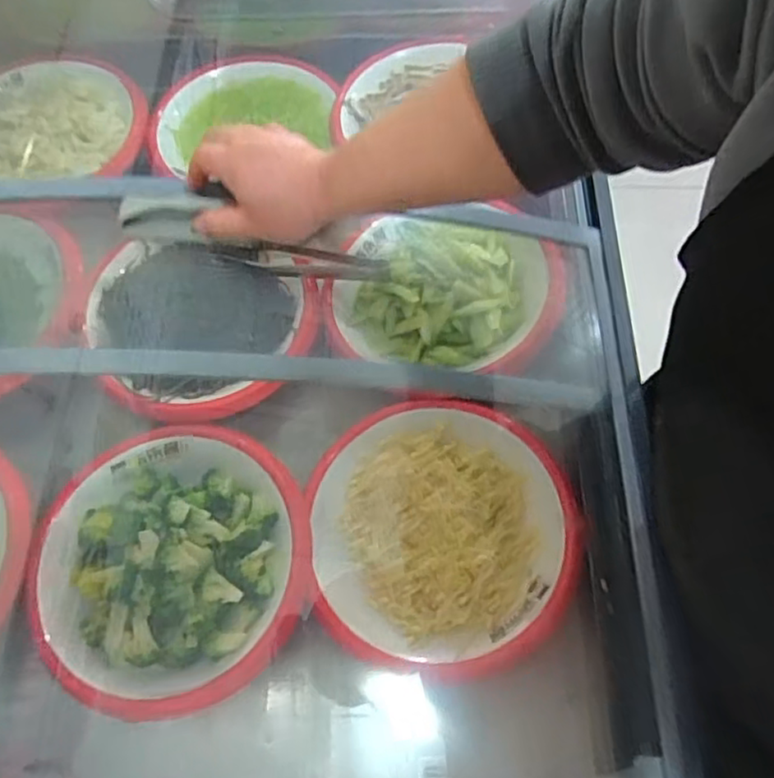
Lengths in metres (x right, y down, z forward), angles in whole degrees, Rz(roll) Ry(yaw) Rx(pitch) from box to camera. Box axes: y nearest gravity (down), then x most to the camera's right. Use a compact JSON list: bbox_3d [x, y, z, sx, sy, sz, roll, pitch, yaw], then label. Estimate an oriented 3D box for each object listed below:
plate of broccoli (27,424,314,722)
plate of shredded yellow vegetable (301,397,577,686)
[{"bbox_3d":[-0.239,0.186,0.691,0.306,0.101,0.283,-1,66,2],"label":"plate of broccoli"},{"bbox_3d":[0.058,0.151,0.700,0.278,0.061,0.275,-1,66,2],"label":"plate of shredded yellow vegetable"}]

